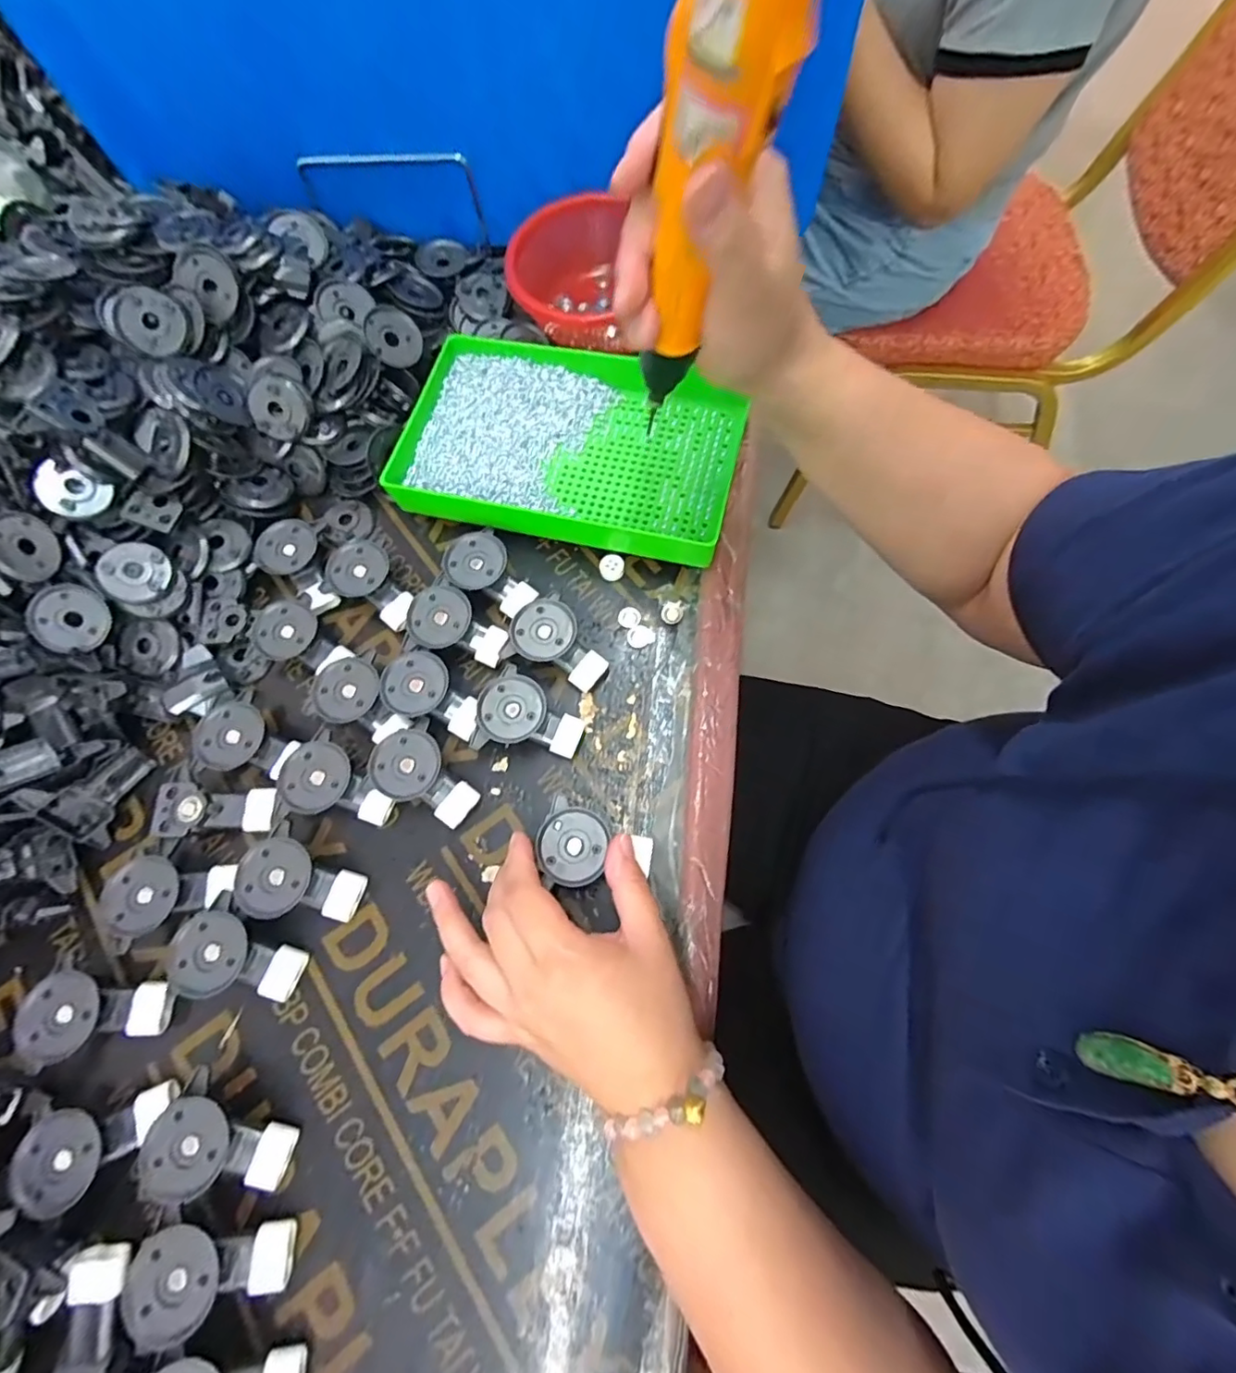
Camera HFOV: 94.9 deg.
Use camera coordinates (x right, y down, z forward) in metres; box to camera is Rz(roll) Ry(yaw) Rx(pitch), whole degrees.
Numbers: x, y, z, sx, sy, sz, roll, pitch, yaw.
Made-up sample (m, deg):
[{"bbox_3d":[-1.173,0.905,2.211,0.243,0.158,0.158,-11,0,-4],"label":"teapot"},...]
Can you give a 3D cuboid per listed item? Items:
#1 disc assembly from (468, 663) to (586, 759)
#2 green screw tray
[{"bbox_3d":[-0.059,0.025,0.367,0.066,0.025,0.054,29,75,12],"label":"disc assembly"},{"bbox_3d":[-0.039,-0.183,0.428,0.250,0.031,0.152,13,72,7],"label":"green screw tray"}]

